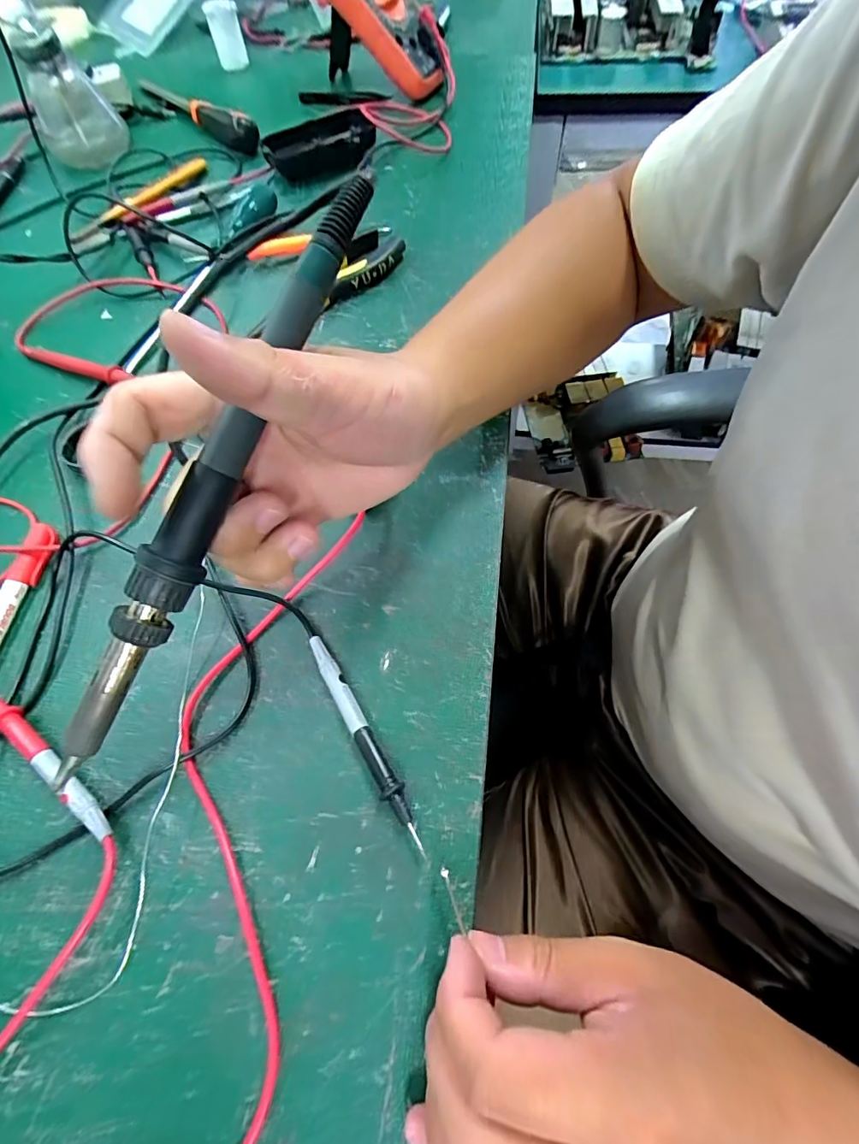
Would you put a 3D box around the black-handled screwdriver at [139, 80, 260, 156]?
[{"bbox_3d":[-0.259,-0.512,0.528,0.026,0.033,0.246,-37,68,-15],"label":"black-handled screwdriver"}]

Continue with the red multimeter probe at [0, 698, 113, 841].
[{"bbox_3d":[-0.187,0.090,0.237,0.109,0.013,0.012,31,69,17],"label":"red multimeter probe"}]

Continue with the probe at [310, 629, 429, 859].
[{"bbox_3d":[-0.032,0.078,0.234,0.010,0.011,0.111,-29,66,-11],"label":"probe"}]

